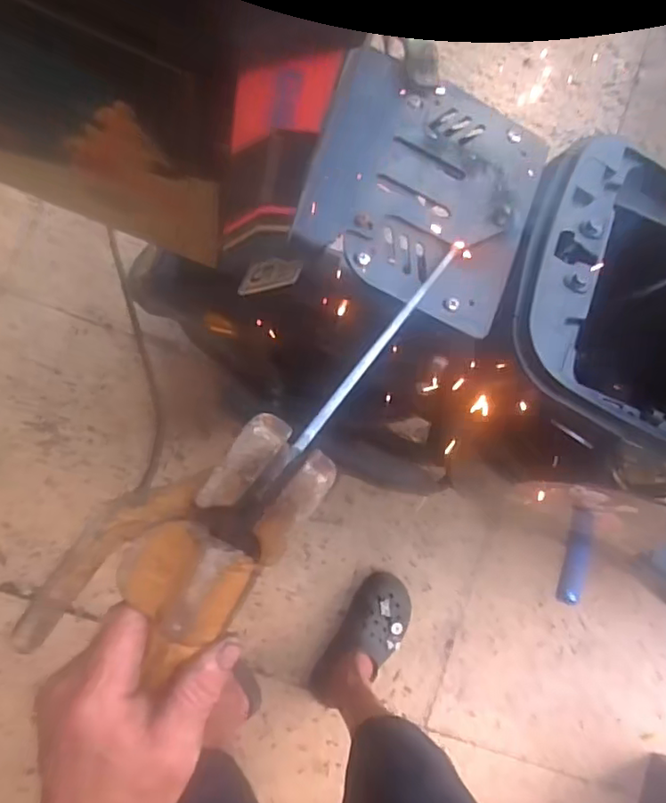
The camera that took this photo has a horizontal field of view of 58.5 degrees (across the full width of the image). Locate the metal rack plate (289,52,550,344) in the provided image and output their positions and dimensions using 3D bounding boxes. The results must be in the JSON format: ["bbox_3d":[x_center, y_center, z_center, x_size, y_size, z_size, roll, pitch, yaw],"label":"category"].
[{"bbox_3d":[0.079,-0.181,0.492,0.186,0.017,0.208,25,73,-13],"label":"metal rack plate"}]

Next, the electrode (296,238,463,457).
[{"bbox_3d":[0.038,-0.045,0.381,0.009,0.005,0.247,37,45,1],"label":"electrode"}]

